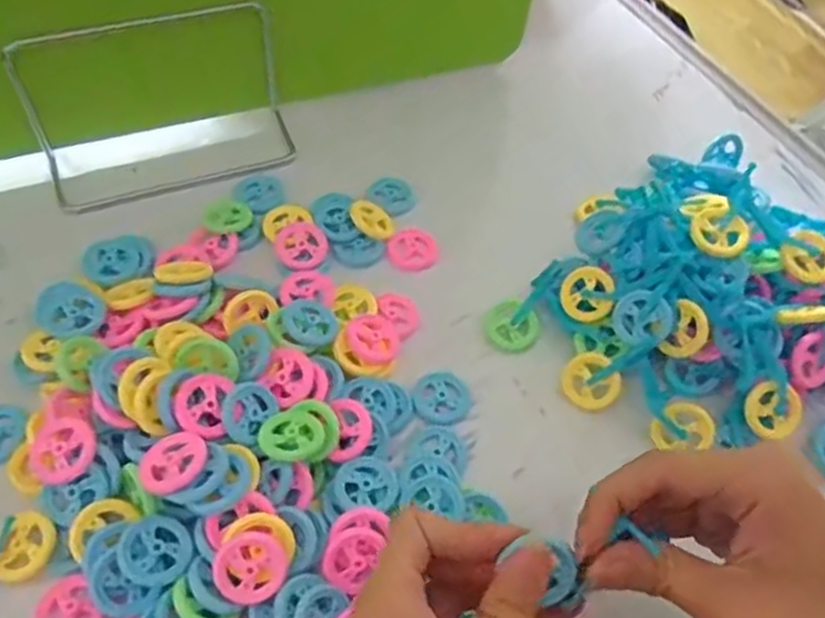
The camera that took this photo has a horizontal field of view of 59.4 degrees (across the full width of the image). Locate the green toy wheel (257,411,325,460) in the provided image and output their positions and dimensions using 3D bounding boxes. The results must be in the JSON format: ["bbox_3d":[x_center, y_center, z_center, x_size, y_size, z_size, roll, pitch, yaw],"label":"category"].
[{"bbox_3d":[-0.055,0.058,0.333,0.029,0.005,0.025,-7,56,-9],"label":"green toy wheel"}]

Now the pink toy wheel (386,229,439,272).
[{"bbox_3d":[0.000,-0.036,0.438,0.029,0.007,0.027,2,55,-3],"label":"pink toy wheel"}]

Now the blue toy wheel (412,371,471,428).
[{"bbox_3d":[0.015,0.047,0.378,0.030,0.006,0.030,2,55,-3],"label":"blue toy wheel"}]

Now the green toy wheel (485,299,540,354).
[{"bbox_3d":[0.056,0.010,0.406,0.029,0.010,0.029,1,72,-2],"label":"green toy wheel"}]

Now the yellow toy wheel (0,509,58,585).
[{"bbox_3d":[-0.166,0.103,0.312,0.023,0.006,0.029,14,55,6],"label":"yellow toy wheel"}]

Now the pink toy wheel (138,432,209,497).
[{"bbox_3d":[-0.103,0.066,0.314,0.029,0.008,0.028,2,55,-3],"label":"pink toy wheel"}]

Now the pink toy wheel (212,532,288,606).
[{"bbox_3d":[-0.067,0.108,0.303,0.030,0.004,0.028,1,85,-11],"label":"pink toy wheel"}]

